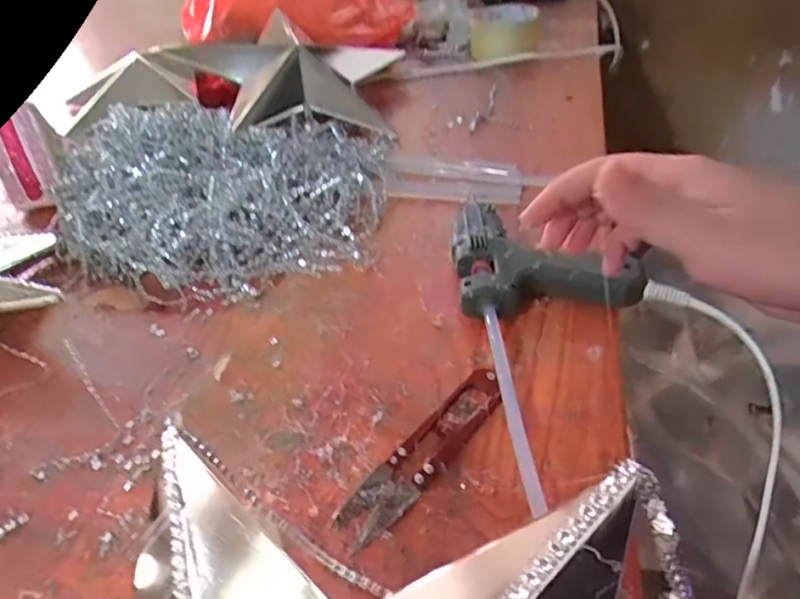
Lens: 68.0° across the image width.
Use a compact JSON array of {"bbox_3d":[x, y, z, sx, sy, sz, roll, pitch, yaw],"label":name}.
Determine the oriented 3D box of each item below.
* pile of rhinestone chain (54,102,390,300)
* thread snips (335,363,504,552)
[{"bbox_3d":[-0.145,-0.092,0.473,0.265,0.058,0.223,-3,40,4],"label":"pile of rhinestone chain"},{"bbox_3d":[0.014,0.074,0.295,0.024,0.011,0.111,29,51,34],"label":"thread snips"}]

